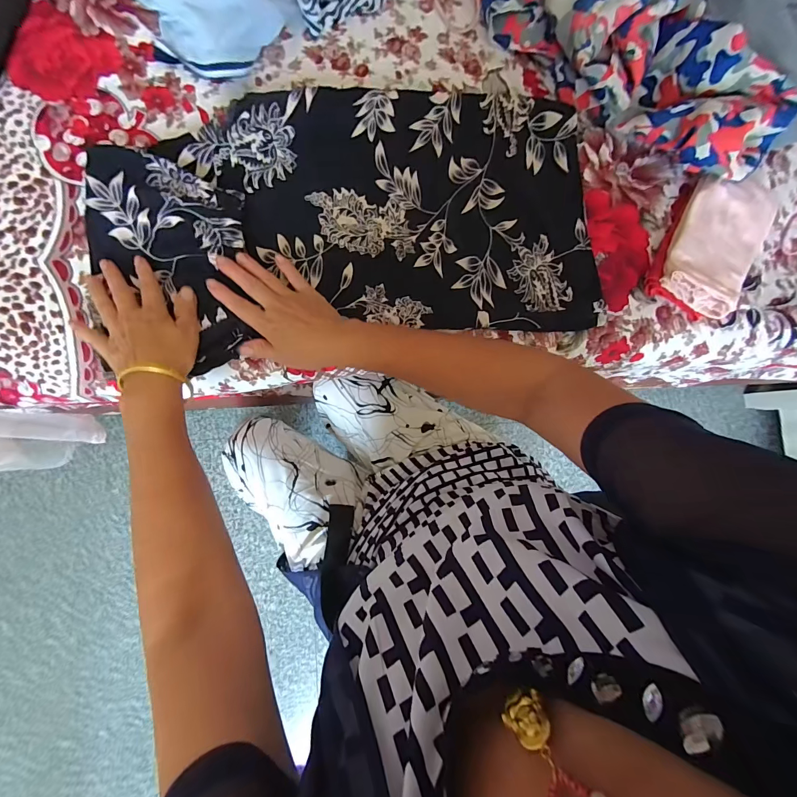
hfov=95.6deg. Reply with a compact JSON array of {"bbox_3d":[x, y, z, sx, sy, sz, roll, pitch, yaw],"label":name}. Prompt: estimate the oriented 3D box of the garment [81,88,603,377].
[{"bbox_3d":[-0.041,-0.207,0.420,0.553,0.027,0.290,-7,87,-7],"label":"garment"}]

